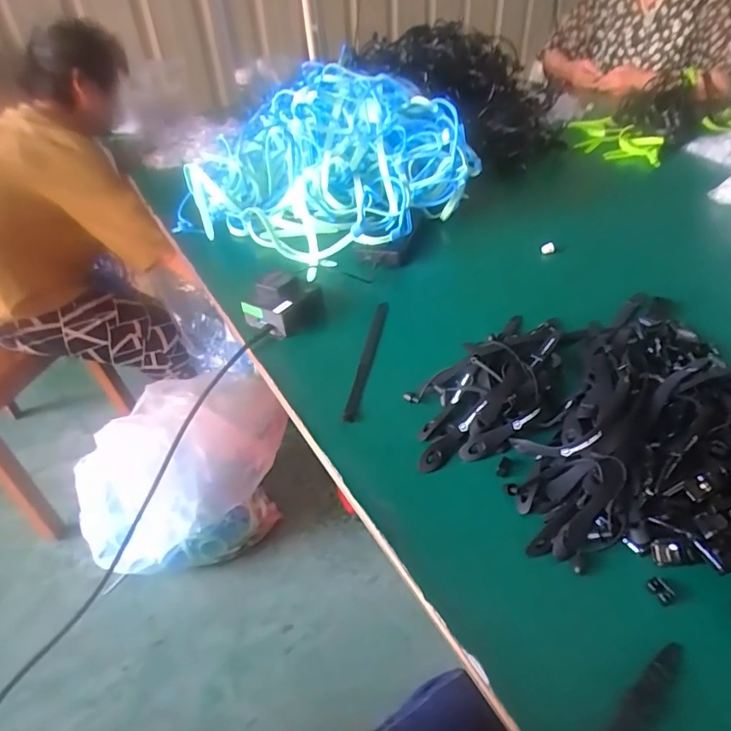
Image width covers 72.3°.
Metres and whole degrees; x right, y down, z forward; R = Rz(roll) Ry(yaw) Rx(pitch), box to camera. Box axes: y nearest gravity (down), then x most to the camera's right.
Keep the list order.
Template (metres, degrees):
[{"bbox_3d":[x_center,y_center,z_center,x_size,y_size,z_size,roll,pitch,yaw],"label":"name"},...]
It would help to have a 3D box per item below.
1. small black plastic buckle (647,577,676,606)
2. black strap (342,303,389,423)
[{"bbox_3d":[0.200,0.152,0.337,0.011,0.005,0.016,-22,44,-20],"label":"small black plastic buckle"},{"bbox_3d":[0.004,-0.013,0.569,0.014,0.010,0.218,5,41,10],"label":"black strap"}]

